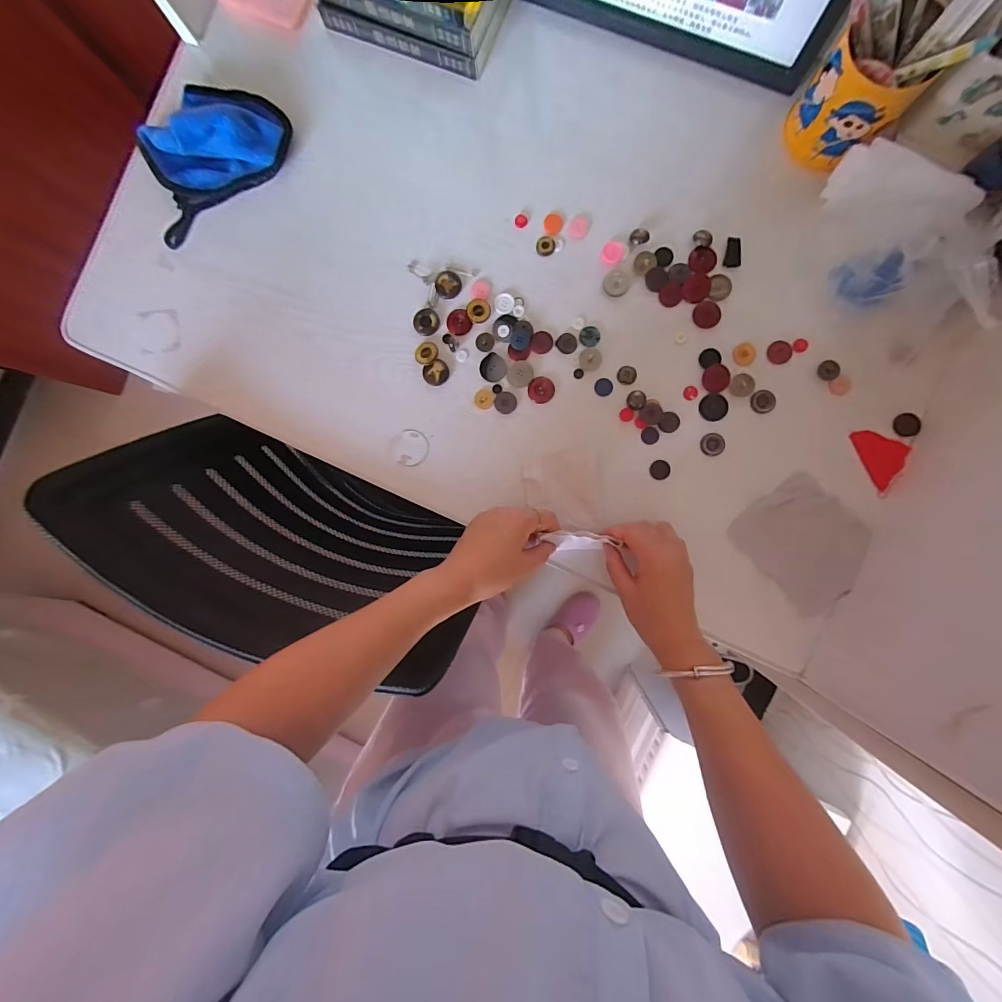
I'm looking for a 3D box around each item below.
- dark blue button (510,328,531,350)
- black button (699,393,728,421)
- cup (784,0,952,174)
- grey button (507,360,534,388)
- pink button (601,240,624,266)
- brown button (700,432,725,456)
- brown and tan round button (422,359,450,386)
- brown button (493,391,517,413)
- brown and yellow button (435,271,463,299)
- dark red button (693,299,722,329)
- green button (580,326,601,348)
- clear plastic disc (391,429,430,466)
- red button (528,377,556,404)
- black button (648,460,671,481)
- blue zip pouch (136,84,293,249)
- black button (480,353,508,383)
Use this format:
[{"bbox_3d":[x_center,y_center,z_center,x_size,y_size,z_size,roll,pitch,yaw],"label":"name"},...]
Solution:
[{"bbox_3d":[0.021,-0.176,0.470,0.022,0.005,0.022,0,90,5],"label":"dark blue button"},{"bbox_3d":[0.226,-0.100,0.459,0.029,0.004,0.029,0,90,5],"label":"black button"},{"bbox_3d":[0.338,-0.383,0.404,0.085,0.088,0.086,-23,88,5],"label":"cup"},{"bbox_3d":[0.021,-0.139,0.473,0.028,0.004,0.028,-3,89,5],"label":"grey button"},{"bbox_3d":[0.118,-0.261,0.454,0.022,0.004,0.027,21,91,5],"label":"pink button"},{"bbox_3d":[0.224,-0.060,0.457,0.024,0.004,0.024,-5,89,5],"label":"brown button"},{"bbox_3d":[-0.072,-0.142,0.479,0.028,0.006,0.026,0,90,5],"label":"brown and tan round button"},{"bbox_3d":[0.005,-0.108,0.475,0.024,0.004,0.024,0,90,5],"label":"brown button"},{"bbox_3d":[-0.058,-0.241,0.480,0.028,0.004,0.029,-4,89,5],"label":"brown and yellow button"},{"bbox_3d":[0.218,-0.197,0.456,0.027,0.007,0.028,0,90,5],"label":"dark red button"},{"bbox_3d":[0.096,-0.178,0.468,0.022,0.004,0.023,0,90,5],"label":"green button"},{"bbox_3d":[-0.101,-0.059,0.482,0.041,0.004,0.040,1,90,5],"label":"clear plastic disc"},{"bbox_3d":[0.044,-0.122,0.473,0.029,0.004,0.029,0,90,5],"label":"red button"},{"bbox_3d":[0.171,-0.033,0.464,0.021,0.004,0.021,0,90,5],"label":"black button"},{"bbox_3d":[-0.340,-0.406,0.484,0.189,0.053,0.132,-30,87,4],"label":"blue zip pouch"},{"bbox_3d":[-0.008,-0.145,0.474,0.030,0.004,0.029,0,90,5],"label":"black button"}]

